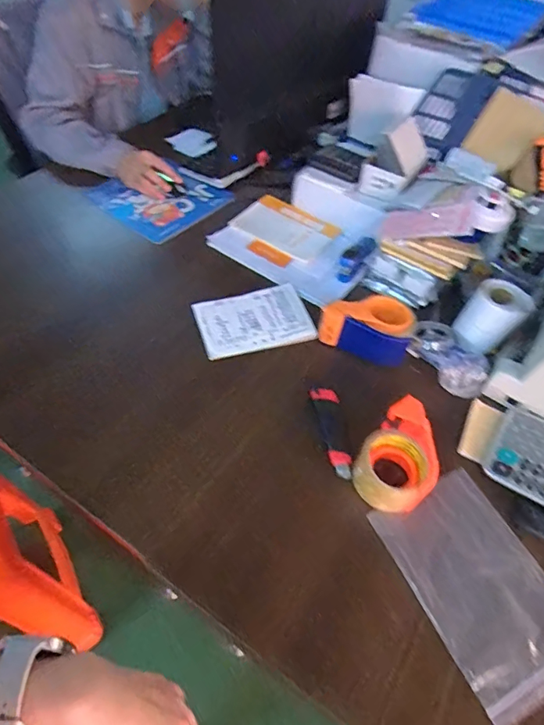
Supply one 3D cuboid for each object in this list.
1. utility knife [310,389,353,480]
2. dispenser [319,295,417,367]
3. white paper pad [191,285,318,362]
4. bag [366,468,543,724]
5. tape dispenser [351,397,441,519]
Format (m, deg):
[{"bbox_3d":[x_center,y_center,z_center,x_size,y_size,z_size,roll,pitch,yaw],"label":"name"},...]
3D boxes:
[{"bbox_3d":[0.092,0.104,0.693,0.042,0.015,0.144,-5,52,-10],"label":"utility knife"},{"bbox_3d":[0.165,-0.061,0.786,0.142,0.058,0.104,26,54,15],"label":"dispenser"},{"bbox_3d":[-0.033,-0.076,0.831,0.196,0.012,0.135,-12,54,-15],"label":"white paper pad"},{"bbox_3d":[0.258,0.273,0.580,0.164,0.007,0.250,-18,55,-21],"label":"bag"},{"bbox_3d":[0.179,0.129,0.648,0.097,0.058,0.147,26,54,15],"label":"tape dispenser"}]

